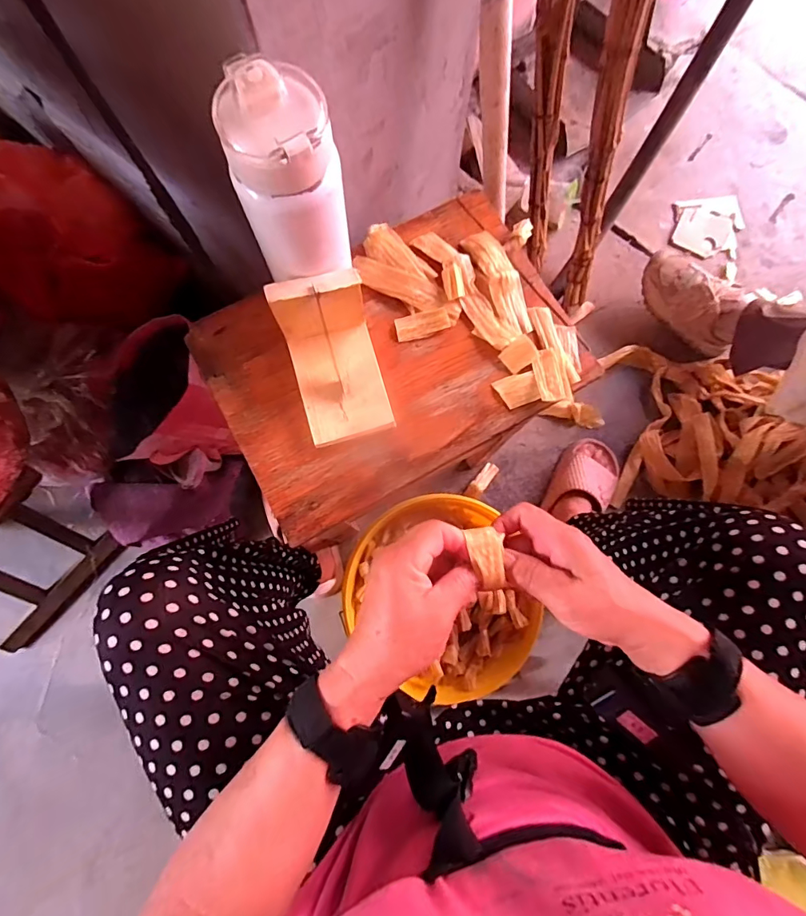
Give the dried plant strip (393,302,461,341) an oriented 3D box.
[{"bbox_3d":[0.026,-0.133,0.446,0.066,0.008,0.024,-16,80,-3],"label":"dried plant strip"}]

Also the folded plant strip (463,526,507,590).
[{"bbox_3d":[0.061,0.072,0.323,0.022,0.007,0.045,-15,88,-3],"label":"folded plant strip"}]

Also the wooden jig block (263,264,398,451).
[{"bbox_3d":[-0.059,-0.083,0.392,0.076,0.072,0.120,-15,79,-3],"label":"wooden jig block"}]

